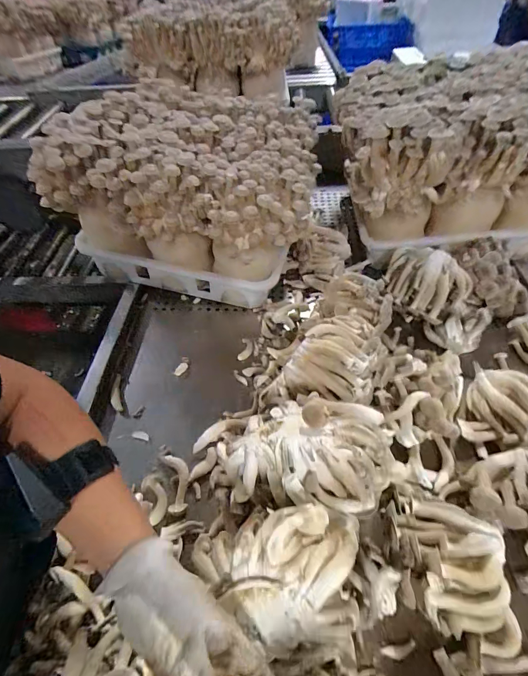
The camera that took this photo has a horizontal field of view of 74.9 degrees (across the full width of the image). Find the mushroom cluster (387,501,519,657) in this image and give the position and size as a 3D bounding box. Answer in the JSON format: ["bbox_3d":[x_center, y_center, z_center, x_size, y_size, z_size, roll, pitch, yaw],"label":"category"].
[{"bbox_3d":[0.211,0.263,0.392,0.109,0.091,0.139,-1,50,3],"label":"mushroom cluster"}]

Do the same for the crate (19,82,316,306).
[{"bbox_3d":[-0.122,-0.313,0.747,0.482,0.303,0.430,14,52,14],"label":"crate"}]

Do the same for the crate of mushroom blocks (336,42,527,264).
[{"bbox_3d":[0.405,-0.419,0.769,0.453,0.262,0.432,-3,50,1],"label":"crate of mushroom blocks"}]

